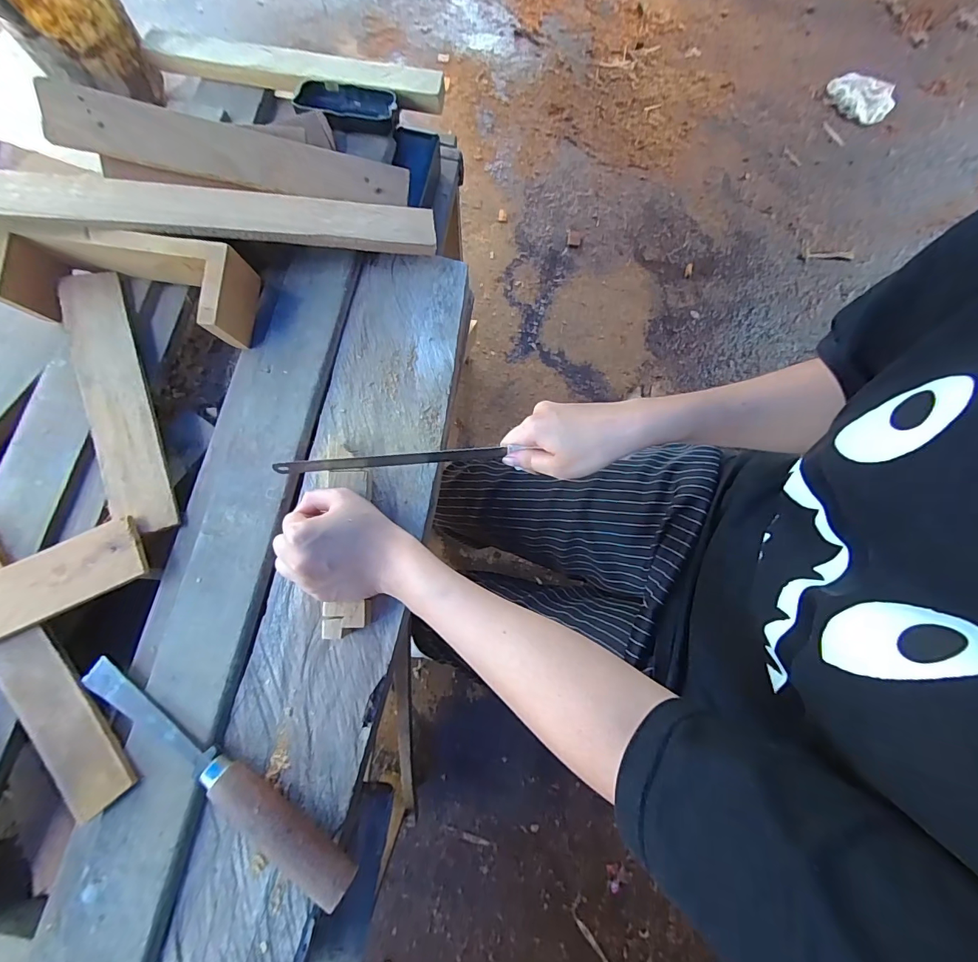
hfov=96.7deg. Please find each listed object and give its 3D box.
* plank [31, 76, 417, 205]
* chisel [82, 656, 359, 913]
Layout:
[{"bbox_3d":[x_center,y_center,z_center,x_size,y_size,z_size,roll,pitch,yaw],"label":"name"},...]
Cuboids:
[{"bbox_3d":[-0.242,-0.320,0.432,0.313,0.020,0.050,2,105,-16],"label":"plank"},{"bbox_3d":[-0.214,0.226,0.338,0.263,0.030,0.026,34,78,5],"label":"chisel"}]

